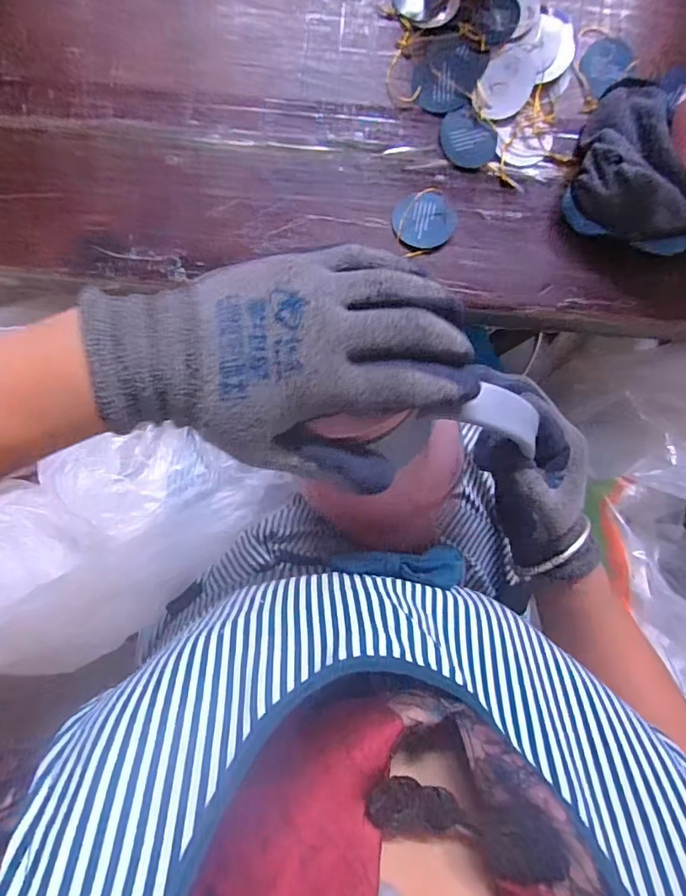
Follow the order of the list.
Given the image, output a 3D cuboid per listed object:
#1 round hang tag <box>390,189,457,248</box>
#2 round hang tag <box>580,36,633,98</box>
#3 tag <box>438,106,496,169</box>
[{"bbox_3d":[0.071,-0.197,0.432,0.053,0.006,0.046,-6,93,-3],"label":"round hang tag"},{"bbox_3d":[0.230,-0.336,0.435,0.049,0.006,0.042,-31,89,-2],"label":"round hang tag"},{"bbox_3d":[0.109,-0.268,0.433,0.051,0.004,0.042,41,93,-3],"label":"tag"}]

